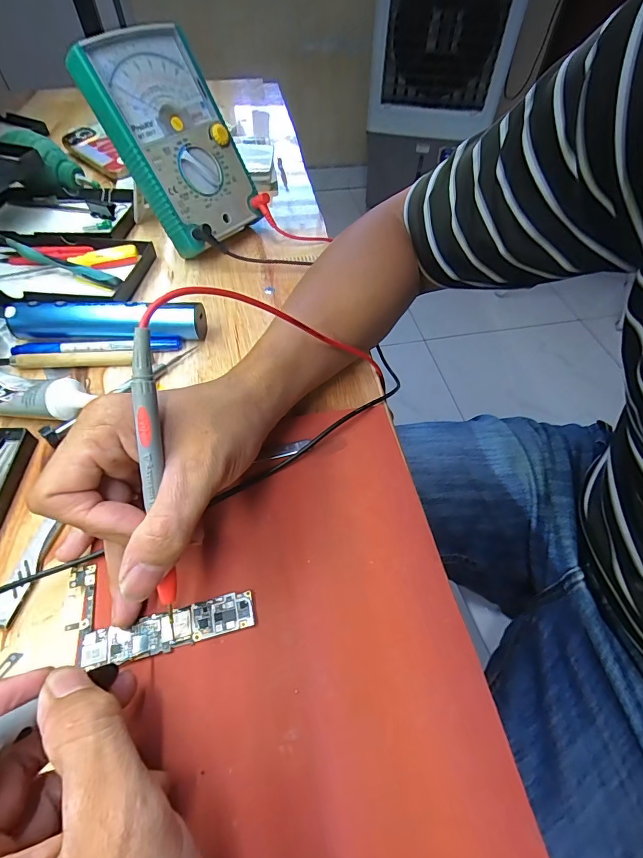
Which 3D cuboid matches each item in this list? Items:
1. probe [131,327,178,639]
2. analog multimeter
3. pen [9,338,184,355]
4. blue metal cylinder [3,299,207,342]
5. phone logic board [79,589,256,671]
[{"bbox_3d":[-0.077,0.029,0.184,0.008,0.145,0.011,-1,15,-3],"label":"probe"},{"bbox_3d":[-0.132,-0.267,0.374,0.111,0.166,0.046,-42,36,-23],"label":"analog multimeter"},{"bbox_3d":[-0.182,-0.067,0.323,0.131,0.008,0.012,-3,54,-5],"label":"pen"},{"bbox_3d":[-0.175,-0.088,0.325,0.155,0.027,0.021,1,53,-2],"label":"blue metal cylinder"},{"bbox_3d":[-0.076,0.101,0.201,0.083,0.004,0.019,-12,55,-9],"label":"phone logic board"}]

